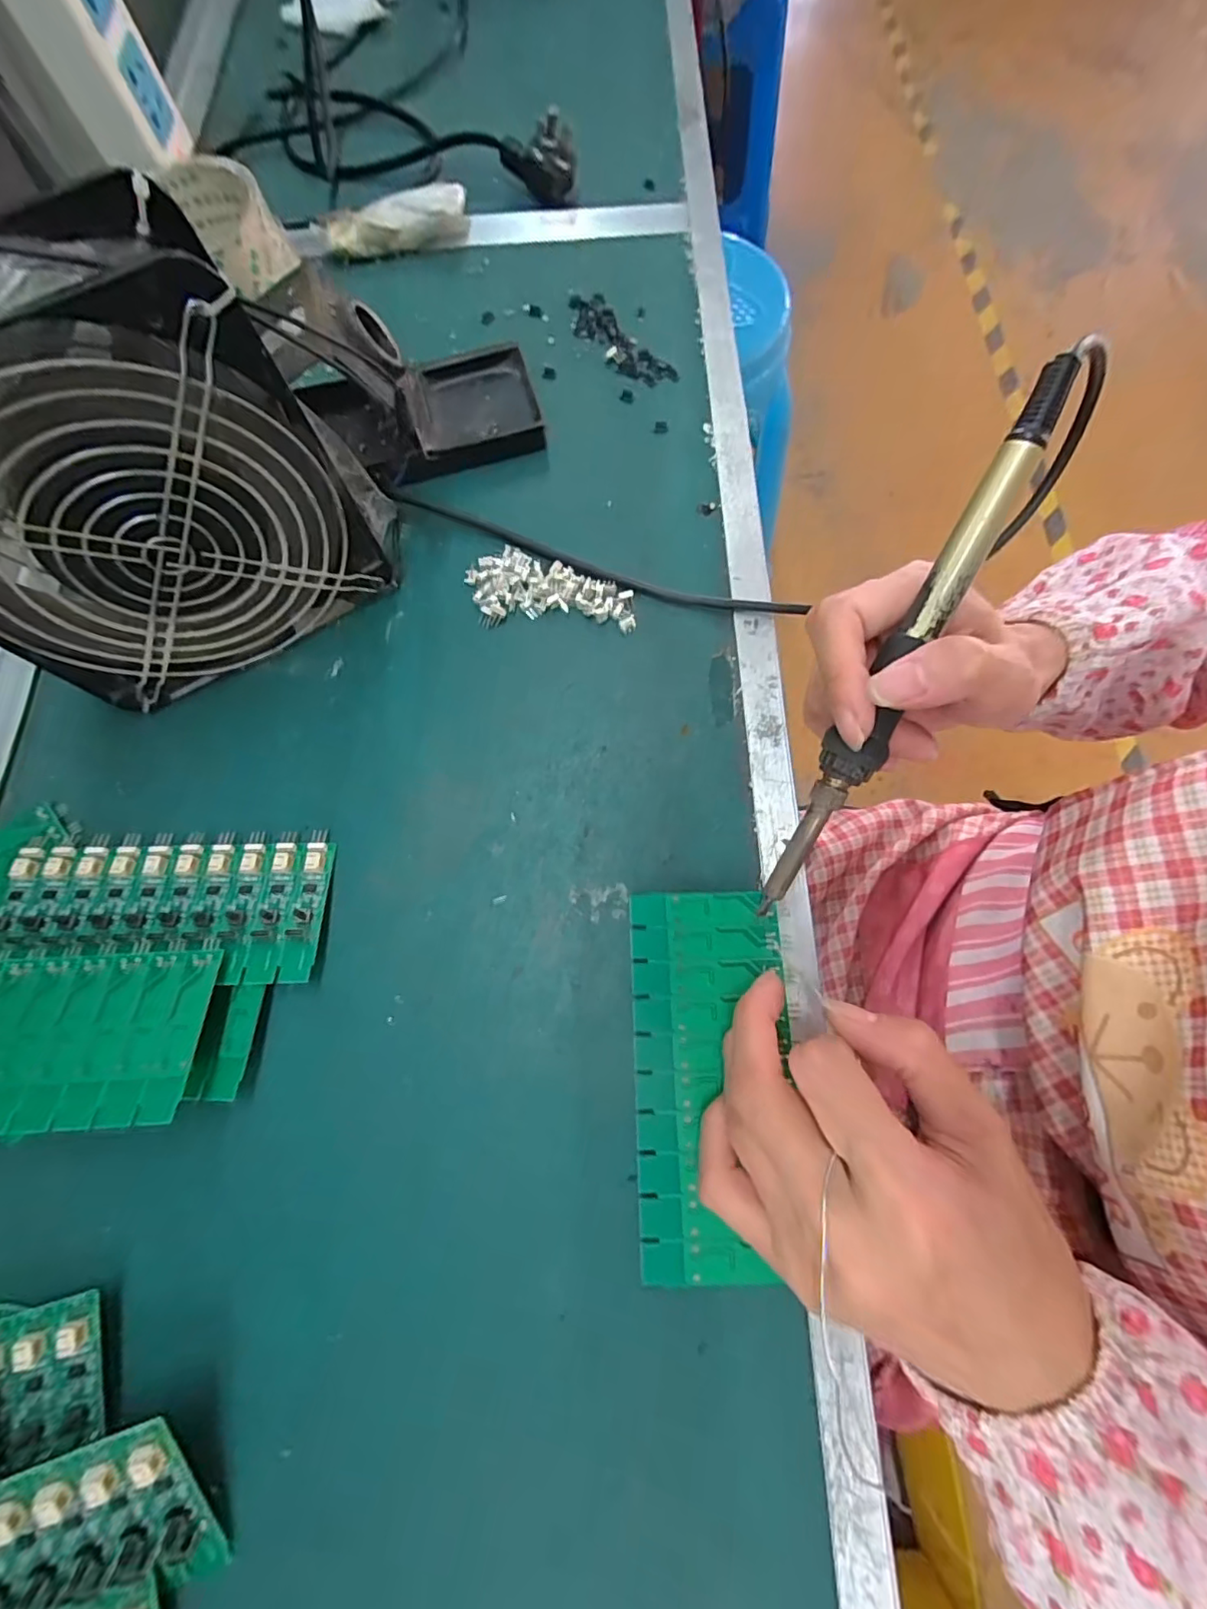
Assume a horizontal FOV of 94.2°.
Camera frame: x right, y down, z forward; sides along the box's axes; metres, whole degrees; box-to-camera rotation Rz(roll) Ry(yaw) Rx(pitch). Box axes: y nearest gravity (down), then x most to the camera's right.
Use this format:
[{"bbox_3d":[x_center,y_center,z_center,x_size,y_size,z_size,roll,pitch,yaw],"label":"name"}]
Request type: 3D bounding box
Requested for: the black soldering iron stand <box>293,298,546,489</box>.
[{"bbox_3d":[-0.094,-0.230,0.302,0.109,0.064,0.080,-18,73,-4],"label":"black soldering iron stand"}]

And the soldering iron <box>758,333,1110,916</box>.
[{"bbox_3d":[0.103,-0.046,0.193,0.019,0.013,0.201,27,108,9],"label":"soldering iron"}]

